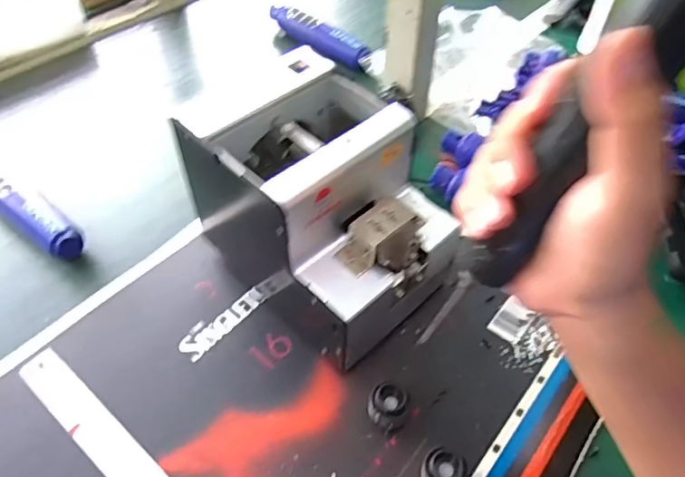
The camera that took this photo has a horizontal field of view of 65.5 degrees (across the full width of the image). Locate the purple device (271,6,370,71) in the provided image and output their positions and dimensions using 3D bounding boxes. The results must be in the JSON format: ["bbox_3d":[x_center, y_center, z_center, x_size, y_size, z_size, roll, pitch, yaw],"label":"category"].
[{"bbox_3d":[-0.036,-0.266,0.700,0.168,0.026,0.040,35,56,26],"label":"purple device"}]

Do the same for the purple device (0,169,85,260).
[{"bbox_3d":[-0.308,-0.034,0.508,0.157,0.028,0.035,31,54,23],"label":"purple device"}]

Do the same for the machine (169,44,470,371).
[{"bbox_3d":[-0.015,-0.022,0.417,0.126,0.148,0.180,-36,59,-28],"label":"machine"}]

